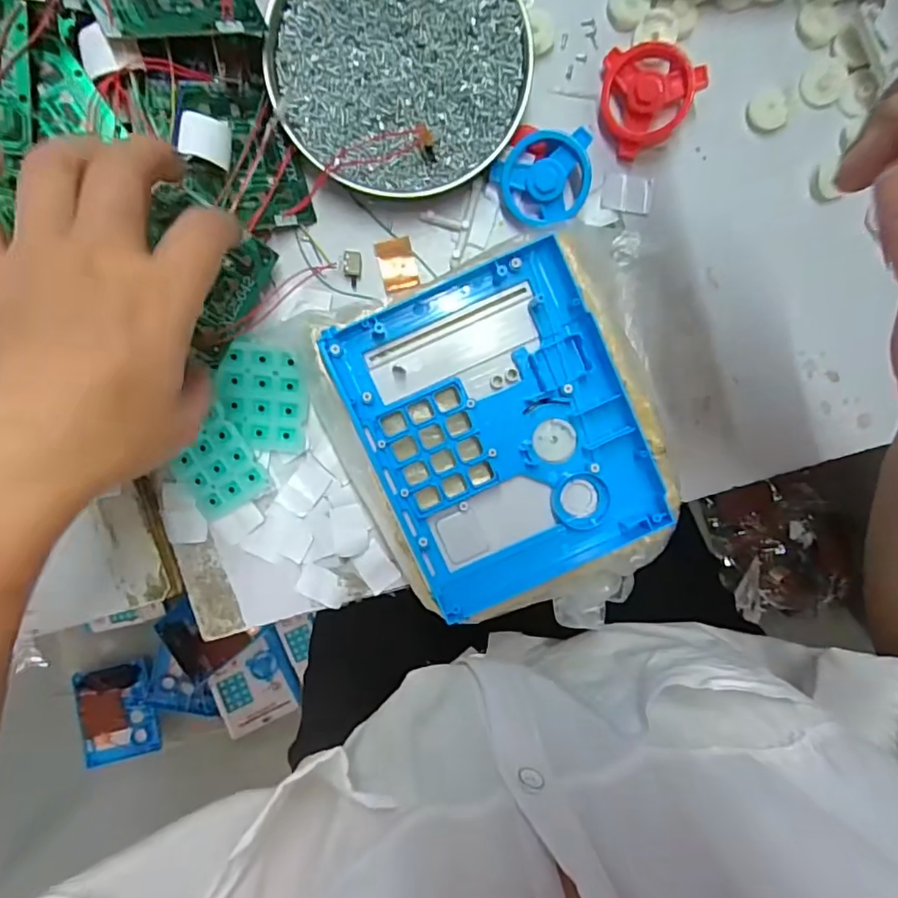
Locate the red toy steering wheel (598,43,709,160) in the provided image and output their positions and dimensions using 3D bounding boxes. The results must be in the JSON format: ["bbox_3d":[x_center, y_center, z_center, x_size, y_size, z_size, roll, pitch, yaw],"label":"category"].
[{"bbox_3d":[0.106,-0.196,0.314,0.053,0.025,0.053,6,114,14],"label":"red toy steering wheel"}]

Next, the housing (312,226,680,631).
[{"bbox_3d":[0.028,-0.008,0.299,0.132,0.017,0.165,-23,95,1],"label":"housing"}]

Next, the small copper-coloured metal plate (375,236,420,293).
[{"bbox_3d":[-0.029,-0.106,0.324,0.020,0.004,0.028,-15,99,1],"label":"small copper-coloured metal plate"}]

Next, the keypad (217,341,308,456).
[{"bbox_3d":[-0.105,-0.027,0.316,0.047,0.008,0.059,5,107,-9],"label":"keypad"}]

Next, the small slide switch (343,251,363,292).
[{"bbox_3d":[-0.055,-0.102,0.323,0.010,0.005,0.021,3,95,-3],"label":"small slide switch"}]

